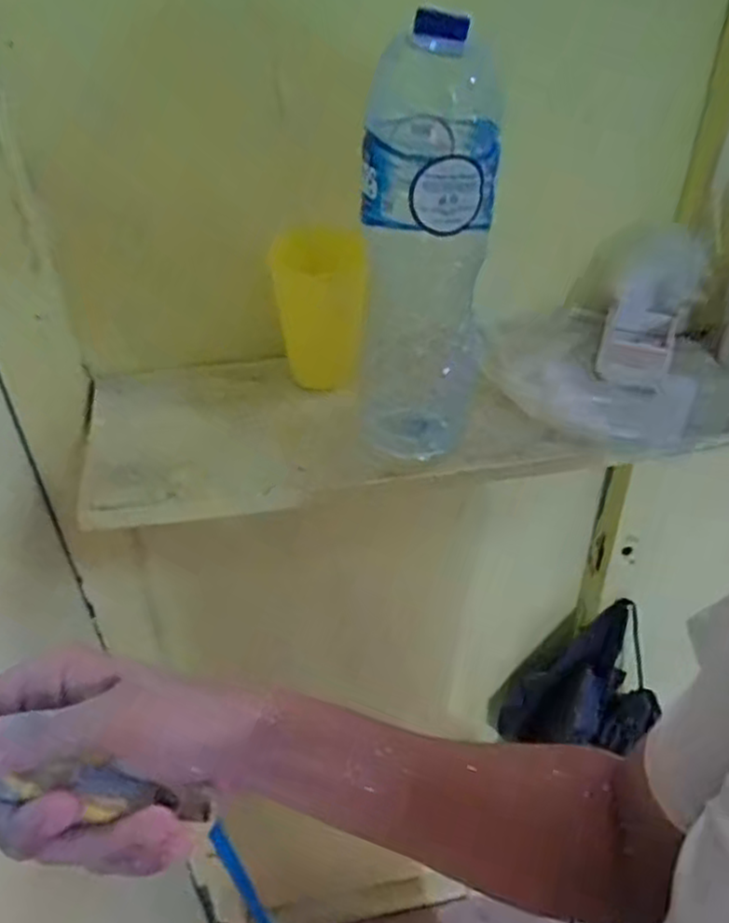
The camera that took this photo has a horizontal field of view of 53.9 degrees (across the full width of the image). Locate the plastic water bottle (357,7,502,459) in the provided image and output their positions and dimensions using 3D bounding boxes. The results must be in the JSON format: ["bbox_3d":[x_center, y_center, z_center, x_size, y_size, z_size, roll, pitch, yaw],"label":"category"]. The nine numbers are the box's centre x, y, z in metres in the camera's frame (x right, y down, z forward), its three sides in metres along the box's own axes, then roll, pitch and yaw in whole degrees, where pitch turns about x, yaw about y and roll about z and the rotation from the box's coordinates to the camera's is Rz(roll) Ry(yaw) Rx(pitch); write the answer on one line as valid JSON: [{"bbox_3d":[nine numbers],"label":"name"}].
[{"bbox_3d":[0.039,-0.129,0.490,0.091,0.279,0.087,6,38,10],"label":"plastic water bottle"}]

